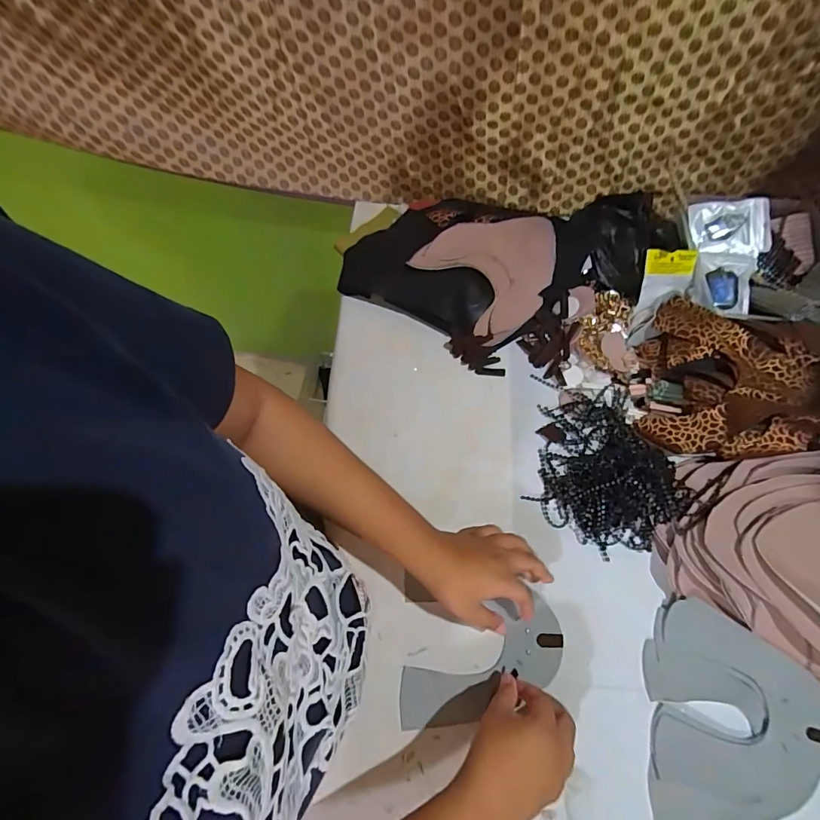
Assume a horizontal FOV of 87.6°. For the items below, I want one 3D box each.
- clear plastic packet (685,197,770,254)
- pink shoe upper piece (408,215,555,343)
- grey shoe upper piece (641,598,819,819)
[{"bbox_3d":[0.425,-0.240,0.566,0.100,0.007,0.074,-5,87,5],"label":"clear plastic packet"},{"bbox_3d":[0.116,-0.192,0.579,0.179,0.043,0.165,-37,75,-15],"label":"pink shoe upper piece"},{"bbox_3d":[0.318,0.296,0.415,0.174,0.006,0.183,9,68,1],"label":"grey shoe upper piece"}]

